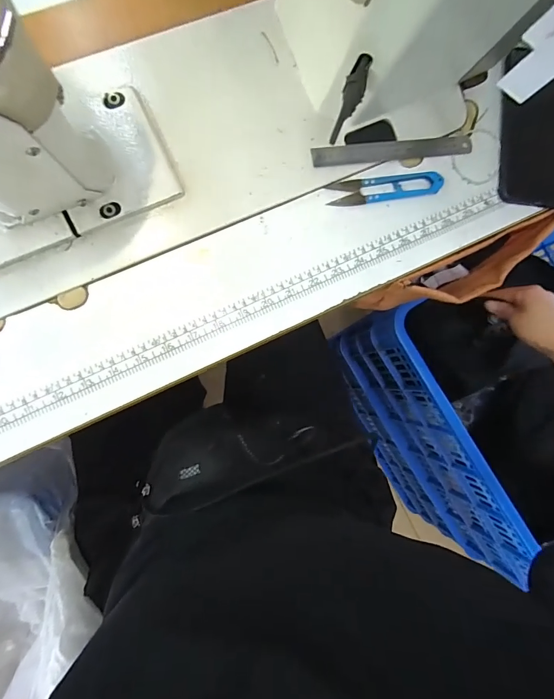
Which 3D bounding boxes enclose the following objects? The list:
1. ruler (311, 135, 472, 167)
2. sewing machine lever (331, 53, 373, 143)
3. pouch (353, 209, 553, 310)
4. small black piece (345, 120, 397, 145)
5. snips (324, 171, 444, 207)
[{"bbox_3d":[0.117,-0.200,0.385,0.168,0.004,0.020,-9,87,-9],"label":"ruler"},{"bbox_3d":[0.058,-0.197,0.303,0.017,0.010,0.065,21,98,-4],"label":"sewing machine lever"},{"bbox_3d":[0.221,-0.087,0.462,0.226,0.143,0.051,-25,89,-8],"label":"pouch"},{"bbox_3d":[0.092,-0.215,0.382,0.053,0.006,0.020,-12,87,-7],"label":"small black piece"},{"bbox_3d":[0.107,-0.160,0.378,0.114,0.010,0.026,-10,87,-7],"label":"snips"}]

